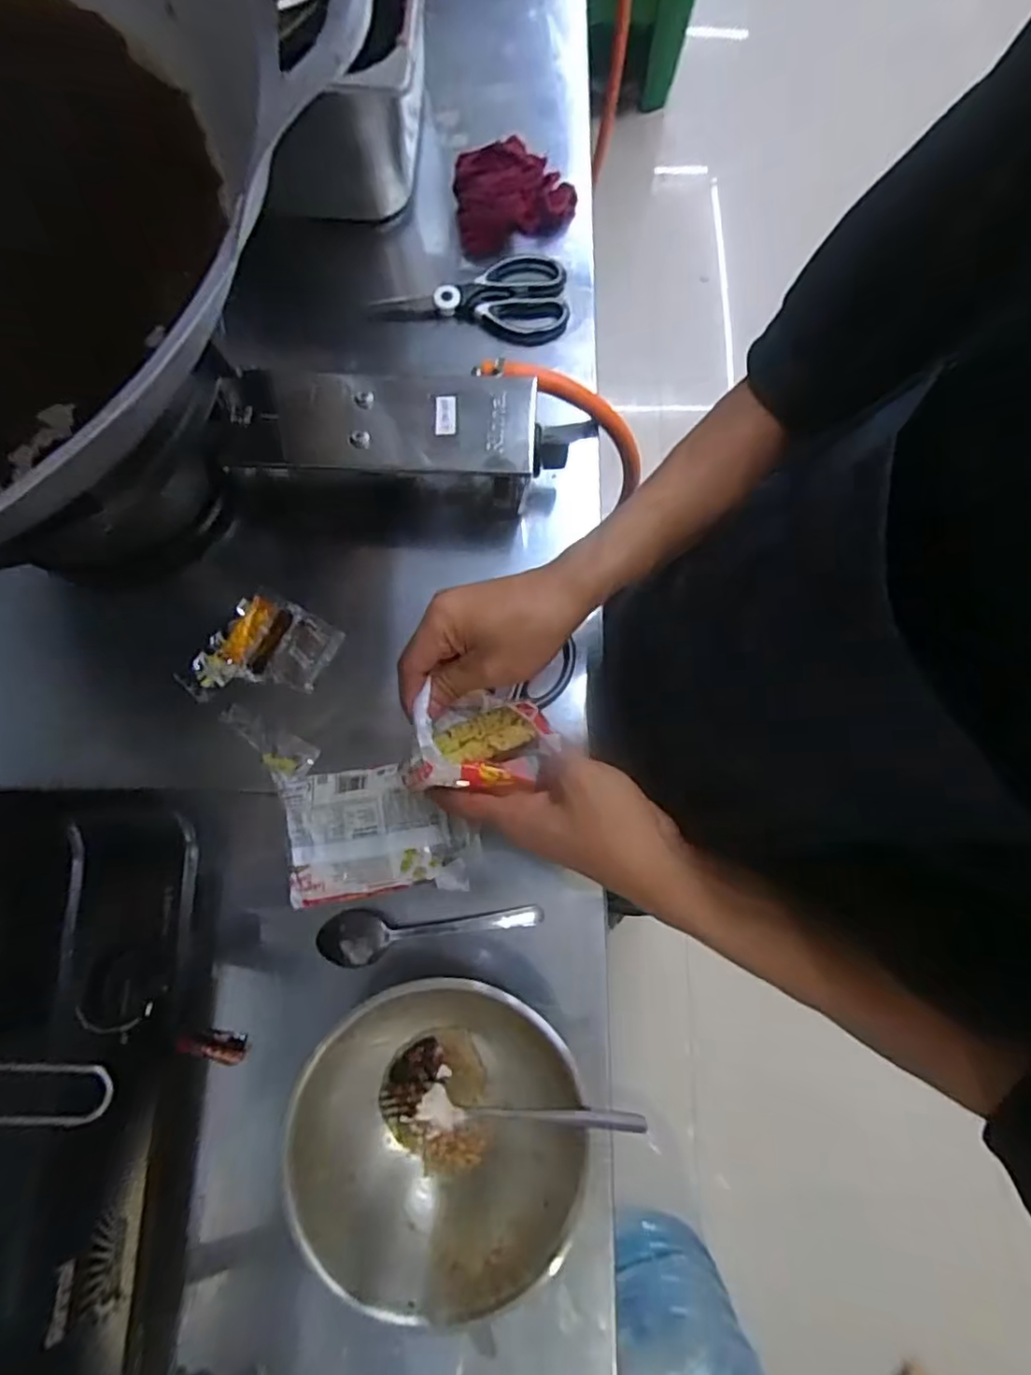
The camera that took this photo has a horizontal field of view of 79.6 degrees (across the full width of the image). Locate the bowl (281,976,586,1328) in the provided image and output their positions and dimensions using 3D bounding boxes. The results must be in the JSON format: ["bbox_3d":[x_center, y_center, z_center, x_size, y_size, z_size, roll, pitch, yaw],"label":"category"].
[{"bbox_3d":[-0.051,0.306,0.432,0.180,0.089,0.174,0,79,-1],"label":"bowl"}]

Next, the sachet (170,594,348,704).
[{"bbox_3d":[-0.213,-0.024,0.522,0.099,0.010,0.104,30,80,5],"label":"sachet"}]

